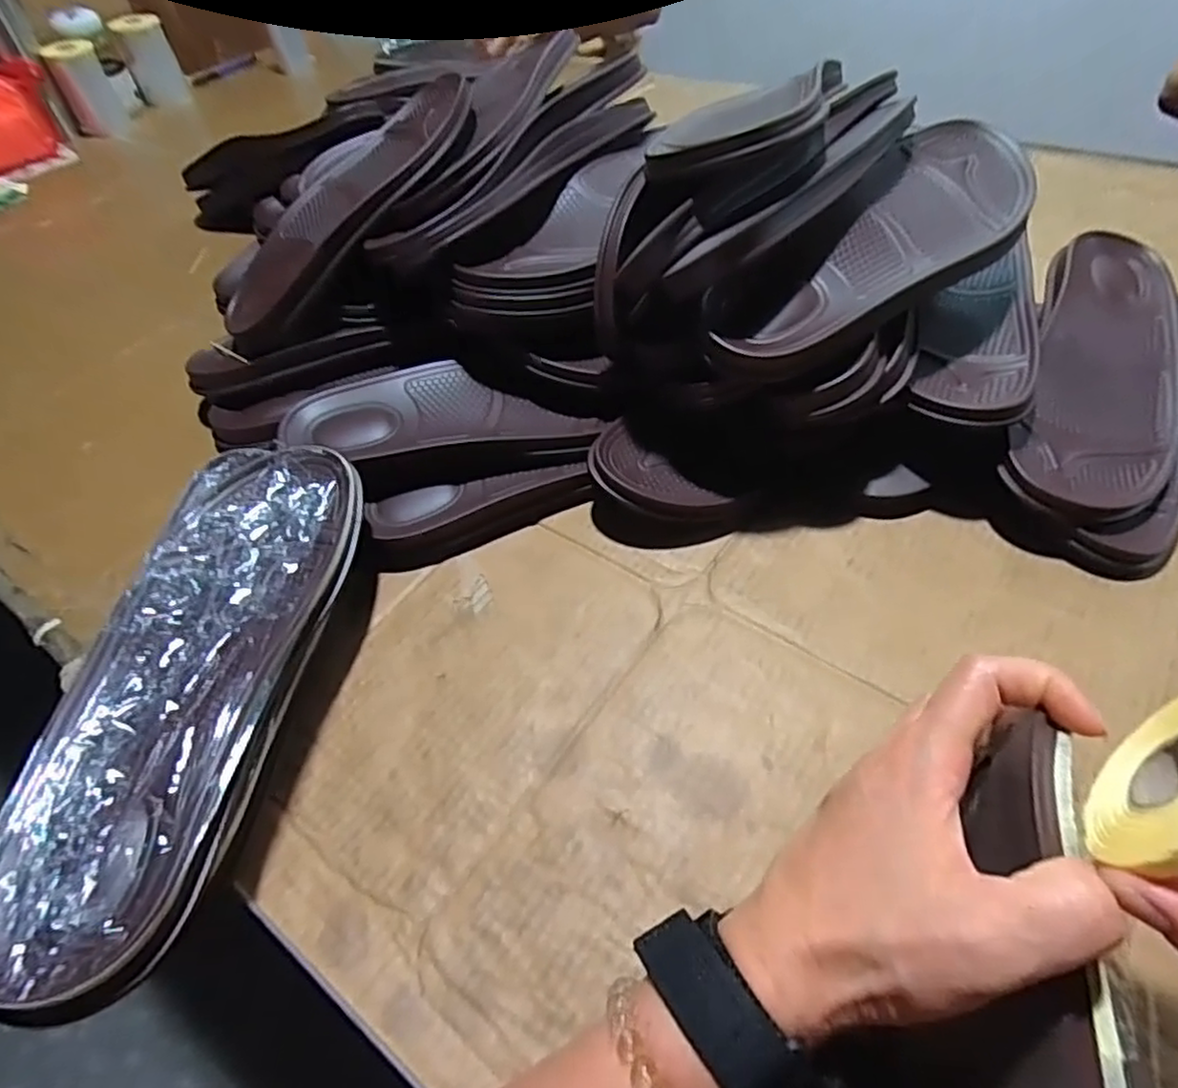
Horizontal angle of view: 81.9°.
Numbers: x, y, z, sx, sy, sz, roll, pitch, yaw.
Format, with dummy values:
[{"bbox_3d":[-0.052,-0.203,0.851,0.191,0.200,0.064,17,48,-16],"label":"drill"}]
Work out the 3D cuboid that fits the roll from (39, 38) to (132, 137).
[{"bbox_3d":[-0.714,-0.644,0.963,0.068,0.108,0.061,-31,54,-19],"label":"roll"}]

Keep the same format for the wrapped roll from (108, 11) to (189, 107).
[{"bbox_3d":[-0.665,-0.737,1.035,0.069,0.106,0.059,-22,52,-13],"label":"wrapped roll"}]

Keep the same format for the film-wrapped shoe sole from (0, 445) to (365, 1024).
[{"bbox_3d":[-0.192,0.056,0.329,0.105,0.037,0.277,1,50,6],"label":"film-wrapped shoe sole"}]

